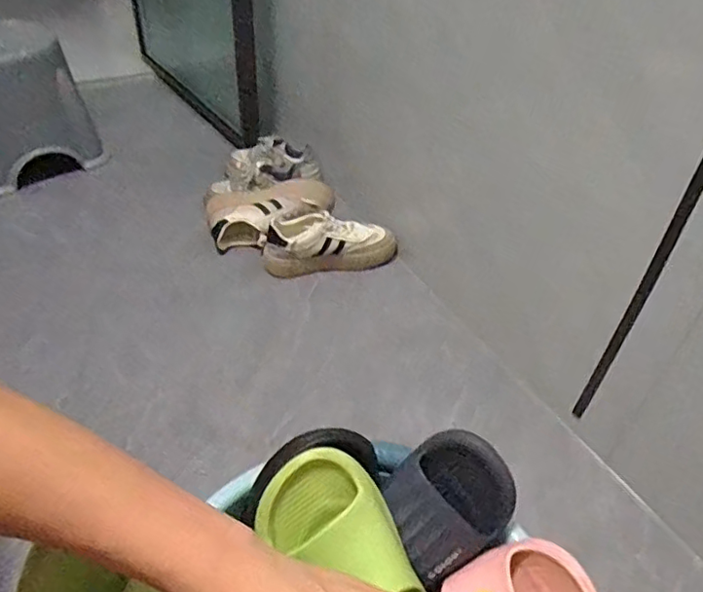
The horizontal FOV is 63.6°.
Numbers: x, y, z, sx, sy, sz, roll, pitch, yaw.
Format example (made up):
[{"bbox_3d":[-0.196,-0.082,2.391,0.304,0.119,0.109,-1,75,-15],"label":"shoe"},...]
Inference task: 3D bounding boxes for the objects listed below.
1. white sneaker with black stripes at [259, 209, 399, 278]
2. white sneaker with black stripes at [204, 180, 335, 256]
[{"bbox_3d":[-0.037,-0.106,1.073,0.251,0.092,0.099,-5,45,-8],"label":"white sneaker with black stripes"},{"bbox_3d":[-0.153,-0.156,1.129,0.248,0.099,0.121,-12,44,-18],"label":"white sneaker with black stripes"}]

